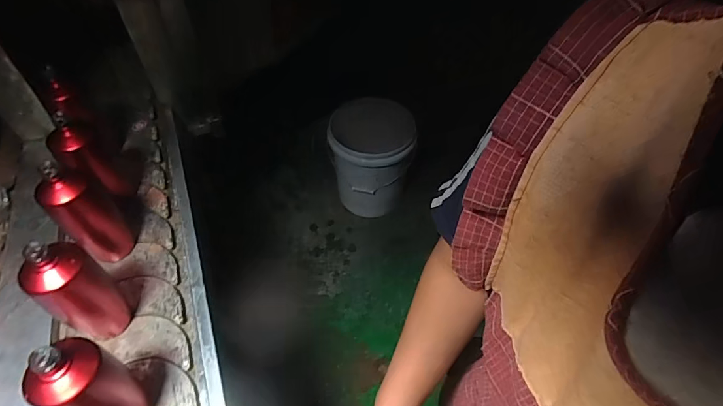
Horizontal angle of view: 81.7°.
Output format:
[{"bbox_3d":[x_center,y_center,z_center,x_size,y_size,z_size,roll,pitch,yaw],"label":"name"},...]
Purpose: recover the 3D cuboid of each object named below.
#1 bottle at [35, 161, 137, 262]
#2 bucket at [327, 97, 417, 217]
[{"bbox_3d":[-0.450,0.018,0.687,0.068,0.196,0.072,1,56,-2],"label":"bottle"},{"bbox_3d":[0.028,-0.158,1.573,0.267,0.359,0.278,1,56,-2],"label":"bucket"}]

